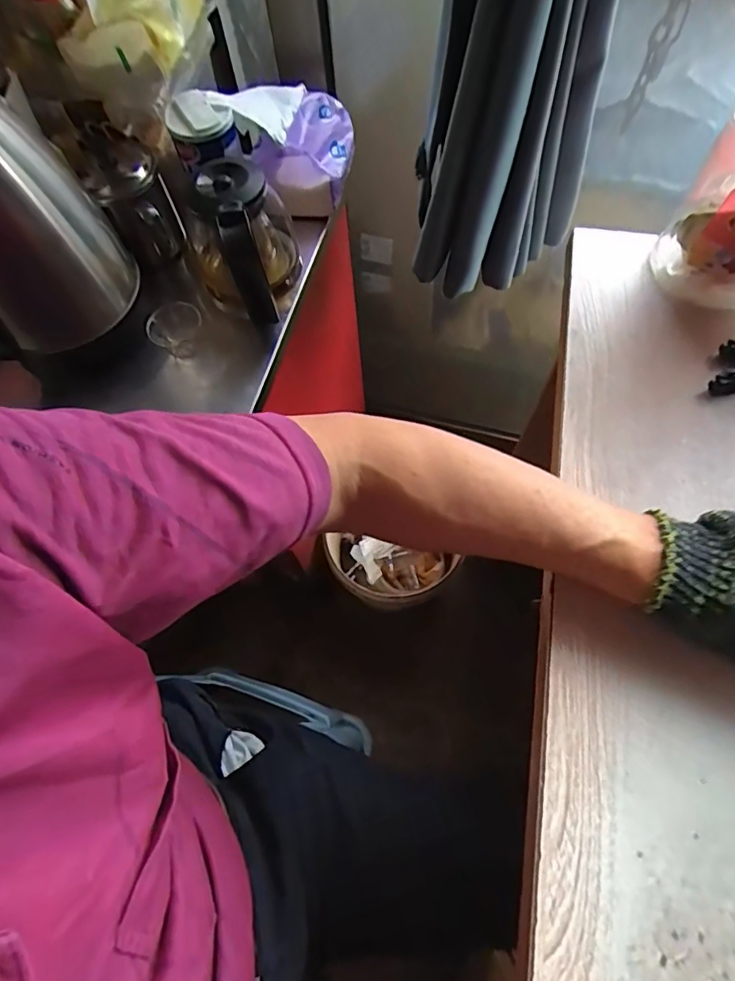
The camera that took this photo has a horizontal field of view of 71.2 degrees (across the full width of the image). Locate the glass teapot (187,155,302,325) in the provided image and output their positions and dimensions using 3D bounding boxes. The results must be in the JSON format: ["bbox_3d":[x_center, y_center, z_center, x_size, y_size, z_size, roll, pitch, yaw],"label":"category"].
[{"bbox_3d":[-0.124,-0.245,0.512,0.108,0.116,0.130,-13,66,-2],"label":"glass teapot"}]

